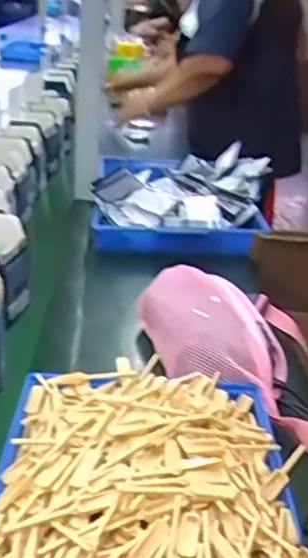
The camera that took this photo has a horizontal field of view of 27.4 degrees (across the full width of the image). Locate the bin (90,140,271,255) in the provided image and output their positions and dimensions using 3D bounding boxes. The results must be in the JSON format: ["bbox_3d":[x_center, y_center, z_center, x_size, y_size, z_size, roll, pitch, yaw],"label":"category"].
[{"bbox_3d":[0.049,-0.162,1.135,0.290,0.093,0.354,3,26,-2],"label":"bin"}]

